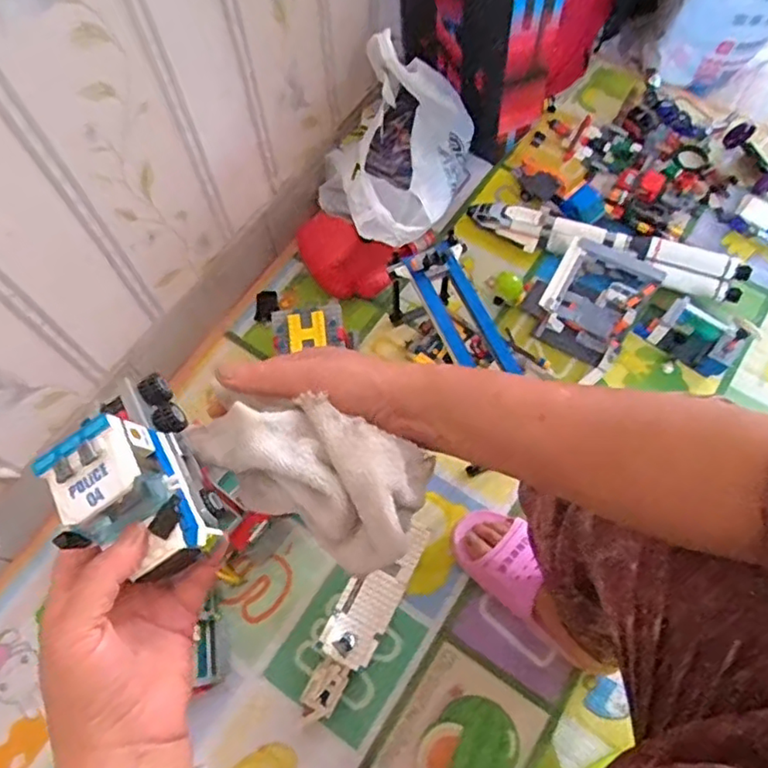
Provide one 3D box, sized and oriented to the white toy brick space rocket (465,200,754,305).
[{"bbox_3d":[0.334,-0.212,0.955,0.423,0.088,0.090,24,70,11],"label":"white toy brick space rocket"}]

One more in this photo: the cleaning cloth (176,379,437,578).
[{"bbox_3d":[-0.049,0.060,0.390,0.138,0.071,0.087,19,69,8],"label":"cleaning cloth"}]

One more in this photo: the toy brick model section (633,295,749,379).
[{"bbox_3d":[0.452,-0.074,0.901,0.049,0.096,0.126,-42,73,-15],"label":"toy brick model section"}]

